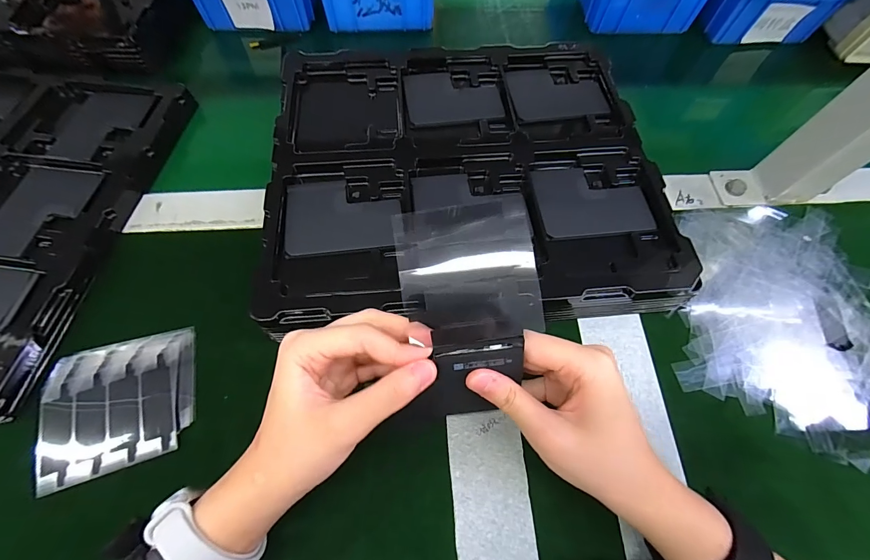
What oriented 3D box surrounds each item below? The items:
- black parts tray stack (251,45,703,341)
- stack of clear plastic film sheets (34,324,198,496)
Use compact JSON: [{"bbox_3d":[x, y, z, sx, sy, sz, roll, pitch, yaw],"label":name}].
[{"bbox_3d":[0.025,-0.101,0.330,0.319,0.042,0.286,-3,66,-3],"label":"black parts tray stack"},{"bbox_3d":[-0.223,0.087,0.263,0.098,0.008,0.088,-17,68,-9],"label":"stack of clear plastic film sheets"}]

